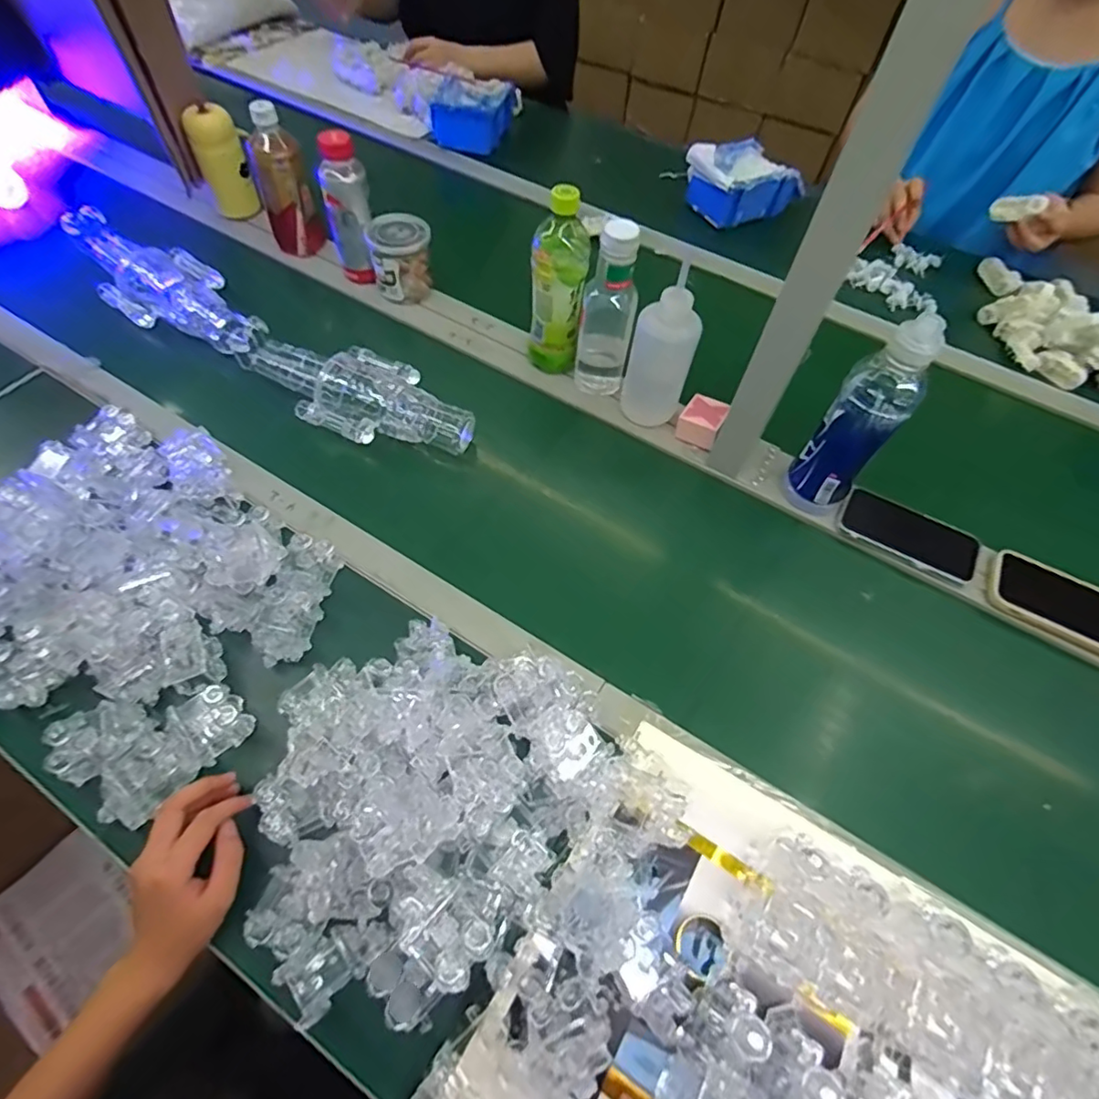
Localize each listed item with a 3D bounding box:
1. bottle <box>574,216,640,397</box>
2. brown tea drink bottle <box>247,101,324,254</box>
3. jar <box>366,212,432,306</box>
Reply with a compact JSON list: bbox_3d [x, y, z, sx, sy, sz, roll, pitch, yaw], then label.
[{"bbox_3d":[0.069,-0.286,0.691,0.064,0.206,0.057,5,59,-1],"label":"bottle"},{"bbox_3d":[-0.381,-0.520,0.824,0.071,0.187,0.071,-21,62,-16],"label":"brown tea drink bottle"},{"bbox_3d":[-0.208,-0.408,0.813,0.085,0.094,0.067,-7,60,-8],"label":"jar"}]

